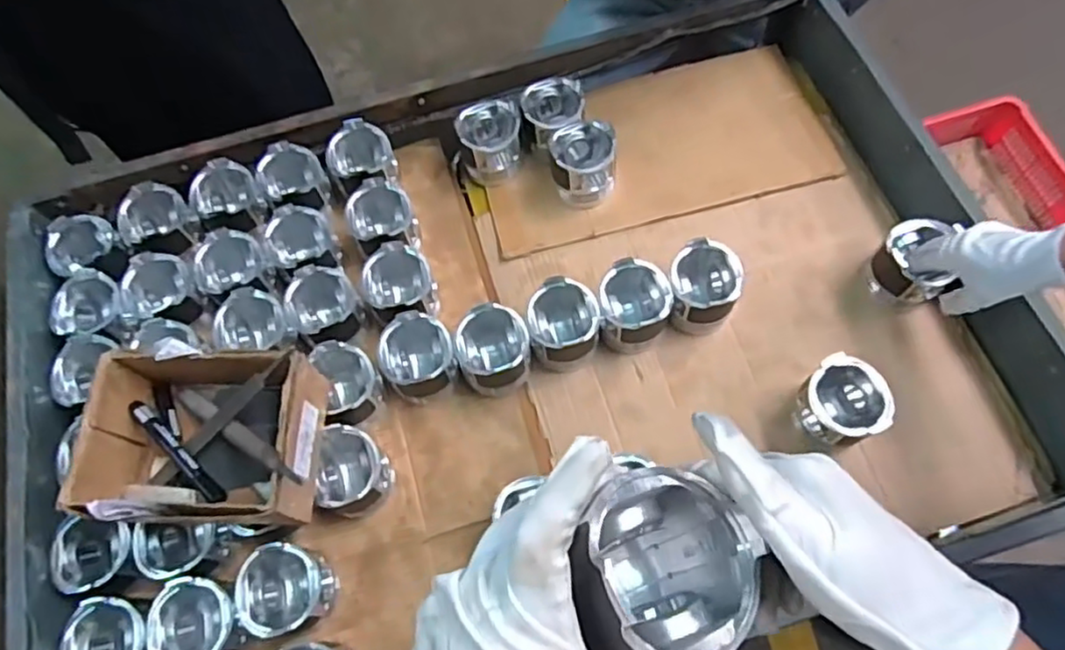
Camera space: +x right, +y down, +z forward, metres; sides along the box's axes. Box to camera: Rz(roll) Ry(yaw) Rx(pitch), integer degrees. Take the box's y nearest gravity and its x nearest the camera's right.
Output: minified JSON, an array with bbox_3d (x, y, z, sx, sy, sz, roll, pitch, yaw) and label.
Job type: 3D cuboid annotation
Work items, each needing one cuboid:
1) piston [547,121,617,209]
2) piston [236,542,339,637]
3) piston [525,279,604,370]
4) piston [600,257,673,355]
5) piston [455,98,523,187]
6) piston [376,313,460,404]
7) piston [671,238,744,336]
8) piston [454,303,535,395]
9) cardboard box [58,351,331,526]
[{"bbox_3d":[0.065,-0.208,0.876,0.084,0.075,0.083,-6,66,0],"label":"piston"},{"bbox_3d":[-0.248,0.268,0.682,0.084,0.066,0.083,-1,66,2],"label":"piston"},{"bbox_3d":[0.037,0.001,0.788,0.081,0.086,0.084,-1,66,2],"label":"piston"},{"bbox_3d":[0.121,-0.020,0.789,0.086,0.092,0.080,-1,66,2],"label":"piston"},{"bbox_3d":[-0.055,-0.244,0.910,0.080,0.083,0.081,-1,66,2],"label":"piston"},{"bbox_3d":[-0.131,0.039,0.778,0.084,0.091,0.083,-19,67,-6],"label":"piston"},{"bbox_3d":[0.204,-0.048,0.801,0.085,0.081,0.105,17,68,10],"label":"piston"},{"bbox_3d":[-0.044,0.032,0.780,0.081,0.096,0.082,-1,66,2],"label":"piston"},{"bbox_3d":[-0.316,0.112,0.654,0.199,0.093,0.154,-1,66,2],"label":"cardboard box"}]

